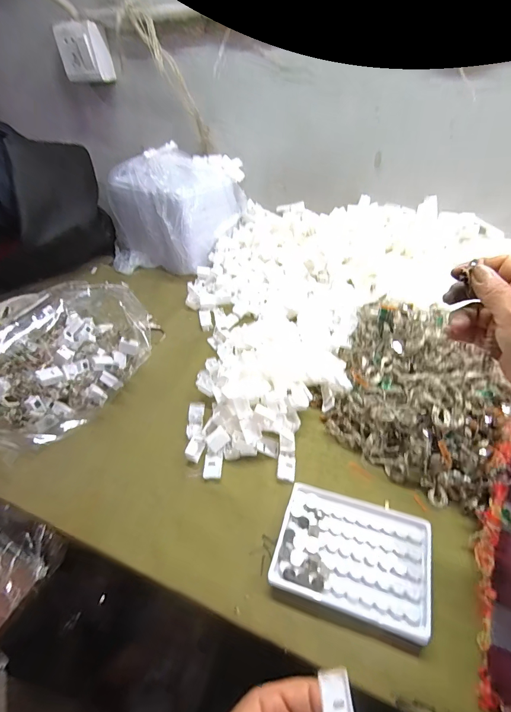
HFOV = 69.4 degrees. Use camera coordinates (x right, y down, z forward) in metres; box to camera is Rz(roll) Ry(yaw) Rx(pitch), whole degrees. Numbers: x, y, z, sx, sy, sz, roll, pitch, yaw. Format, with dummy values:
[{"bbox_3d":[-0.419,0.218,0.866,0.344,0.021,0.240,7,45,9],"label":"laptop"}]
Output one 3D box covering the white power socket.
[{"bbox_3d":[-0.328,-0.573,0.699,0.088,0.087,0.034,13,44,17],"label":"white power socket"}]

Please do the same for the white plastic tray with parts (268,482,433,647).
[{"bbox_3d":[0.087,0.173,0.330,0.129,0.016,0.098,12,44,17],"label":"white plastic tray with parts"}]

